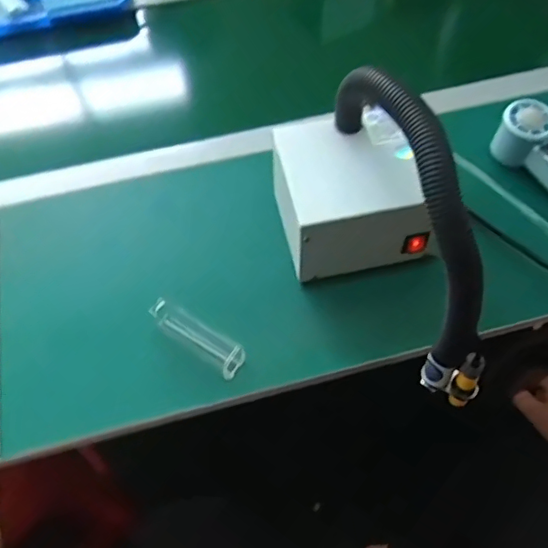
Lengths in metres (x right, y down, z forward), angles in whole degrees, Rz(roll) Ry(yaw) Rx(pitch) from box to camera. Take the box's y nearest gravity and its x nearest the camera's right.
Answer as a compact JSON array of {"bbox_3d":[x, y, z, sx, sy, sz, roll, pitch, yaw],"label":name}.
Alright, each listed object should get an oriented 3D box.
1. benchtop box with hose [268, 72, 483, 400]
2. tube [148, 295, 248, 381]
[{"bbox_3d":[0.091,-0.042,0.502,0.118,0.205,0.275,-13,60,-7],"label":"benchtop box with hose"},{"bbox_3d":[-0.074,0.060,0.552,0.101,0.030,0.028,35,65,5],"label":"tube"}]

